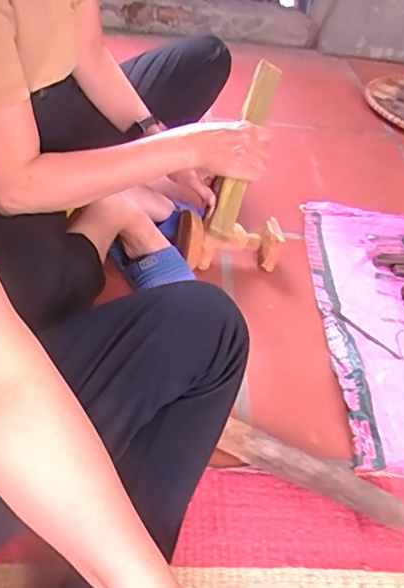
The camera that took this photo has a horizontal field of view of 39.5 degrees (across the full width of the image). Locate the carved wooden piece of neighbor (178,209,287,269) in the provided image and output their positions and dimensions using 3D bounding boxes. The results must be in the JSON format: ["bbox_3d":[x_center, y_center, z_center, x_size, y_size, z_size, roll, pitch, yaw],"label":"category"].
[{"bbox_3d":[0.051,-0.087,0.982,0.176,0.098,0.079,0,43,-7],"label":"carved wooden piece of neighbor"}]

